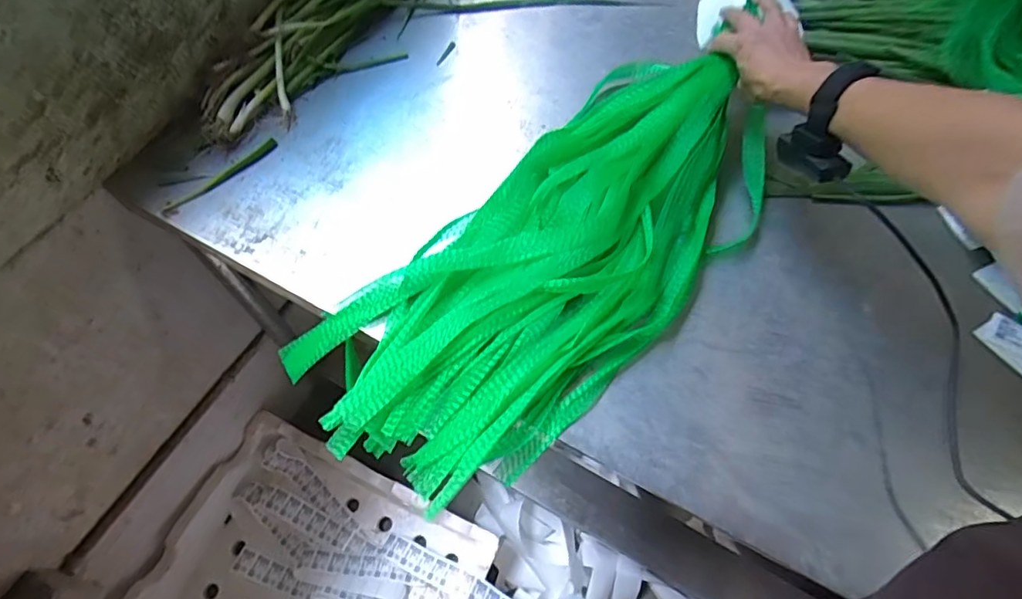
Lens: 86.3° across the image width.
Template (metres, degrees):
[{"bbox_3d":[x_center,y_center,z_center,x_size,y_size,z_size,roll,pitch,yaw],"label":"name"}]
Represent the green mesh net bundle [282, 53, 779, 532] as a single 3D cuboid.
[{"bbox_3d":[0.050,-0.045,0.572,0.248,0.079,0.553,41,78,19],"label":"green mesh net bundle"}]

